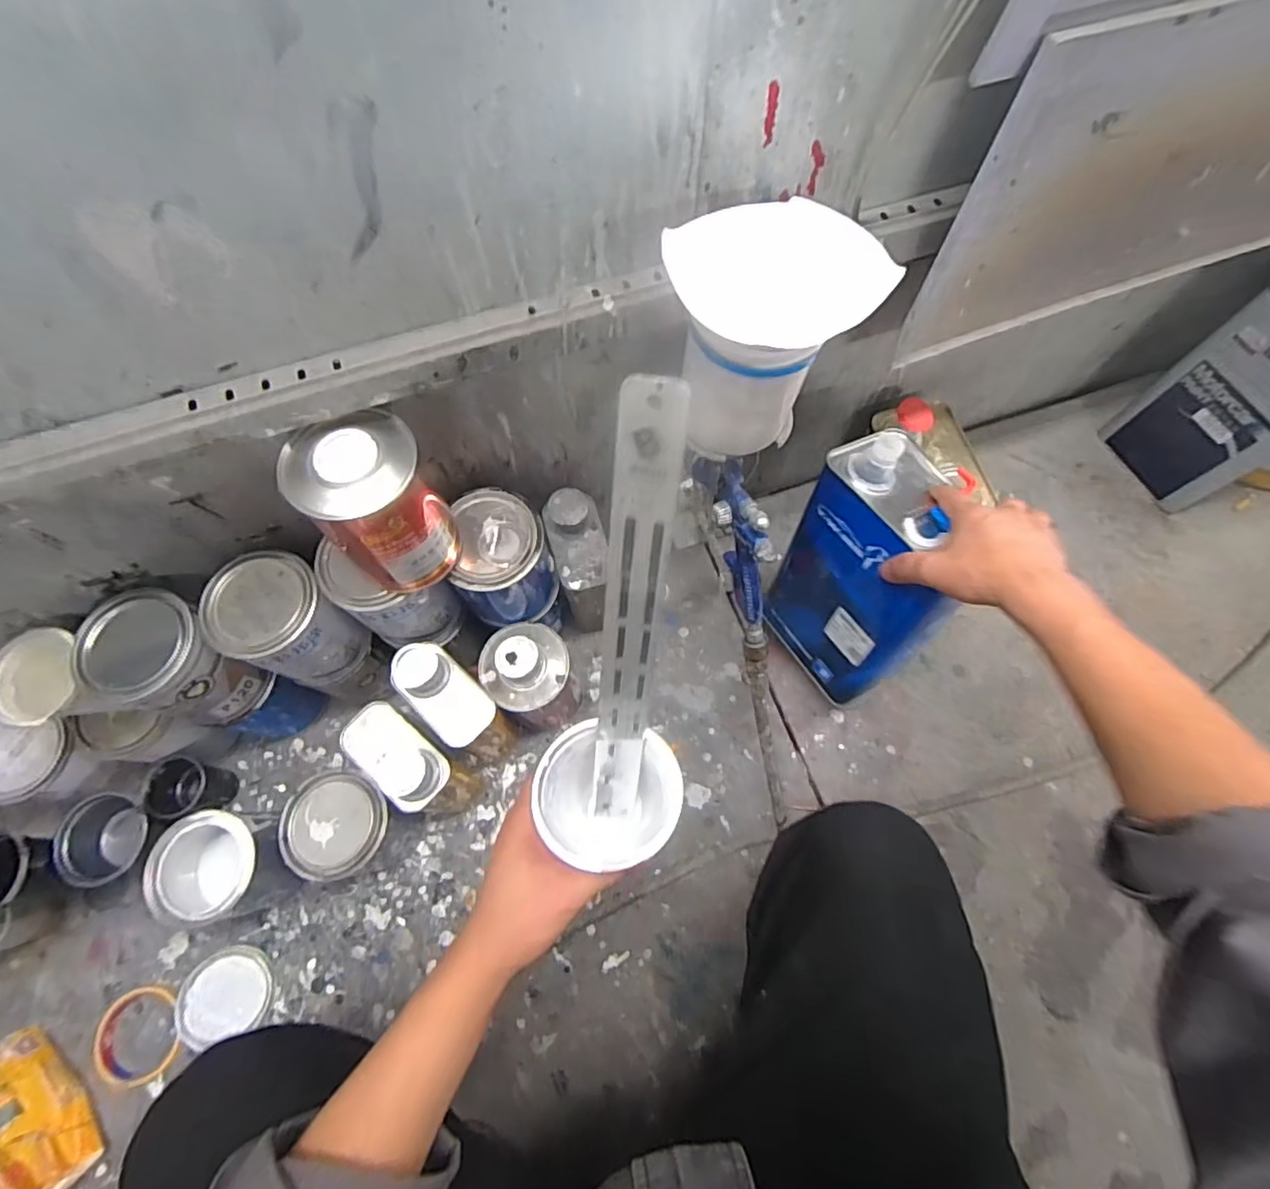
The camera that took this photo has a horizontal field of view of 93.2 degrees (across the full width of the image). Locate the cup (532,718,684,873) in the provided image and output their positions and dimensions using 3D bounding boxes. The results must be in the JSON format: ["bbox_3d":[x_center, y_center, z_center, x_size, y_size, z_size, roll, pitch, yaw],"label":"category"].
[{"bbox_3d":[-0.017,0.142,0.422,0.091,0.093,0.083,0,69,0],"label":"cup"}]

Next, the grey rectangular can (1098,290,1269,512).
[{"bbox_3d":[0.821,-0.265,0.800,0.111,0.320,0.170,-22,71,-8],"label":"grey rectangular can"}]

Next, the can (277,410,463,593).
[{"bbox_3d":[-0.214,-0.073,0.512,0.093,0.157,0.092,0,69,0],"label":"can"}]

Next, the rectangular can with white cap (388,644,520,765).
[{"bbox_3d":[-0.200,0.132,0.689,0.102,0.210,0.067,42,74,14],"label":"rectangular can with white cap"}]

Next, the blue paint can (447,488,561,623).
[{"bbox_3d":[-0.138,-0.034,0.655,0.091,0.139,0.105,-1,69,0],"label":"blue paint can"}]

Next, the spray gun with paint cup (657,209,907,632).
[{"bbox_3d":[0.103,-0.107,0.466,0.114,0.291,0.182,-25,71,-9],"label":"spray gun with paint cup"}]

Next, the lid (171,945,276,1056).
[{"bbox_3d":[-0.464,0.452,0.677,0.096,0.013,0.088,0,69,0],"label":"lid"}]

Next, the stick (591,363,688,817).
[{"bbox_3d":[-0.004,0.036,0.355,0.031,0.321,0.005,8,38,3],"label":"stick"}]

